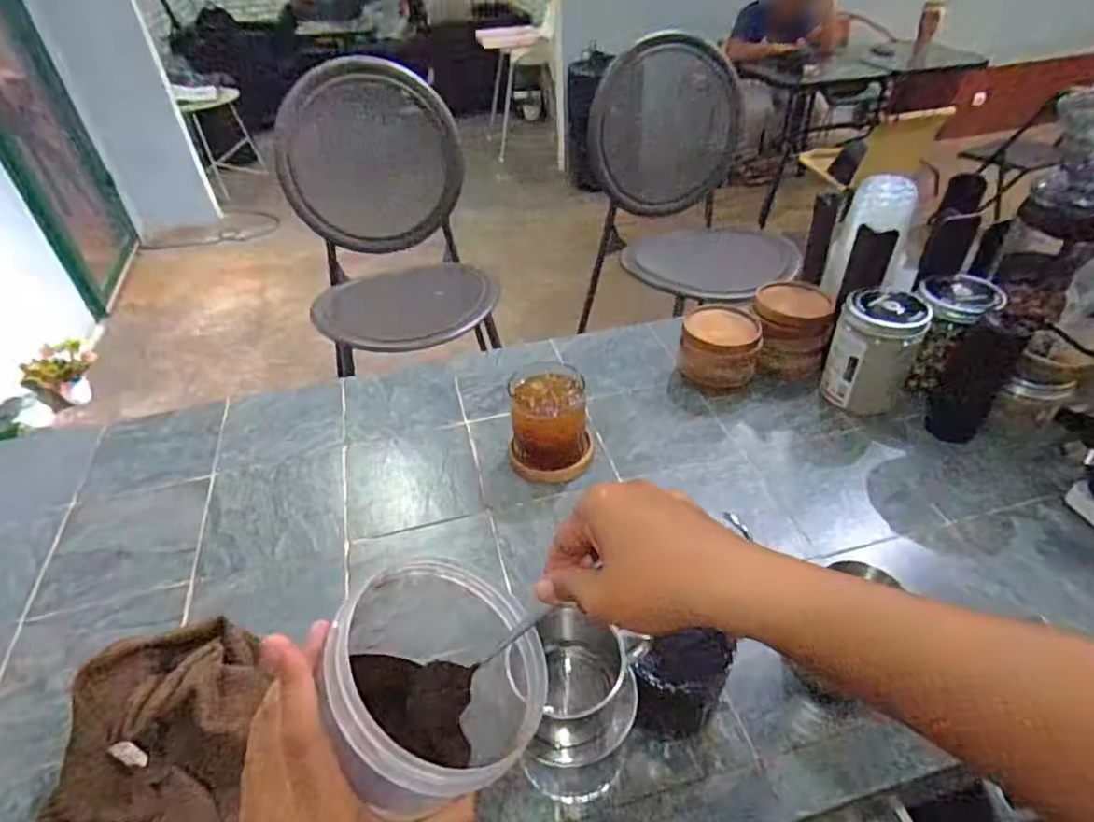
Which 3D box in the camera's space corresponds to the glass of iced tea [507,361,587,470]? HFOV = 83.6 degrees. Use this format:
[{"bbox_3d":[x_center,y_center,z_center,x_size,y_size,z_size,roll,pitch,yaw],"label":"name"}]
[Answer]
[{"bbox_3d":[0.003,0.015,0.670,0.080,0.106,0.084,-8,41,-6],"label":"glass of iced tea"}]

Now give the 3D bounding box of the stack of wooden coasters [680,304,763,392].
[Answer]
[{"bbox_3d":[0.217,-0.082,0.769,0.094,0.069,0.085,9,42,13],"label":"stack of wooden coasters"}]

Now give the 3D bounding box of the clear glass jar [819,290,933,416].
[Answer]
[{"bbox_3d":[0.381,-0.070,0.715,0.087,0.126,0.085,19,45,24],"label":"clear glass jar"}]

